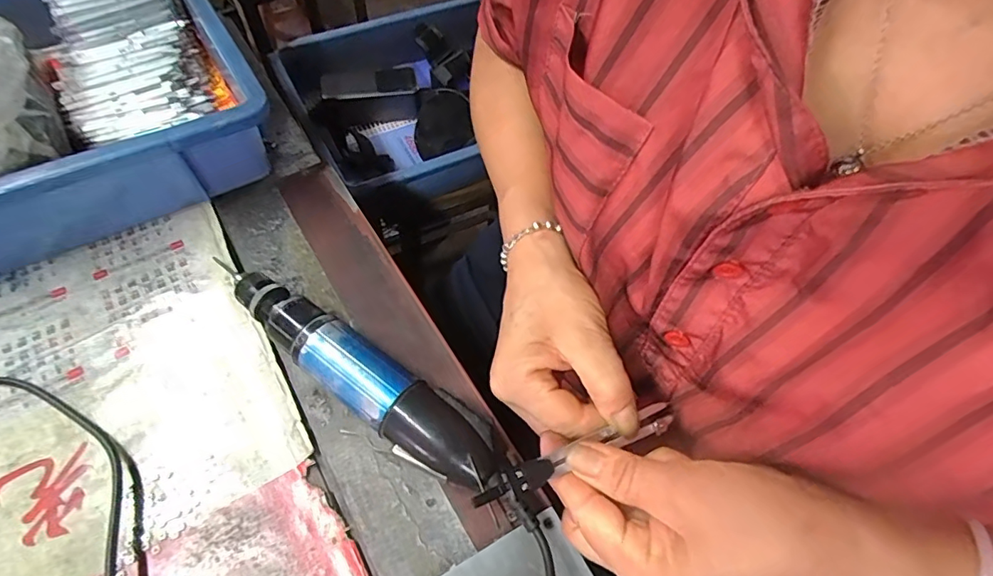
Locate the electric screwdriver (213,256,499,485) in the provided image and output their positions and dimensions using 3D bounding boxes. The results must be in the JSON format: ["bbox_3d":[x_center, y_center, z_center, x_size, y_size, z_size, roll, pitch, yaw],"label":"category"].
[{"bbox_3d":[-0.093,0.051,0.322,0.216,0.040,0.037,33,62,17],"label":"electric screwdriver"}]

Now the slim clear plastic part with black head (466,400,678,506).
[{"bbox_3d":[0.041,0.083,0.257,0.113,0.005,0.013,-18,60,-18],"label":"slim clear plastic part with black head"}]

